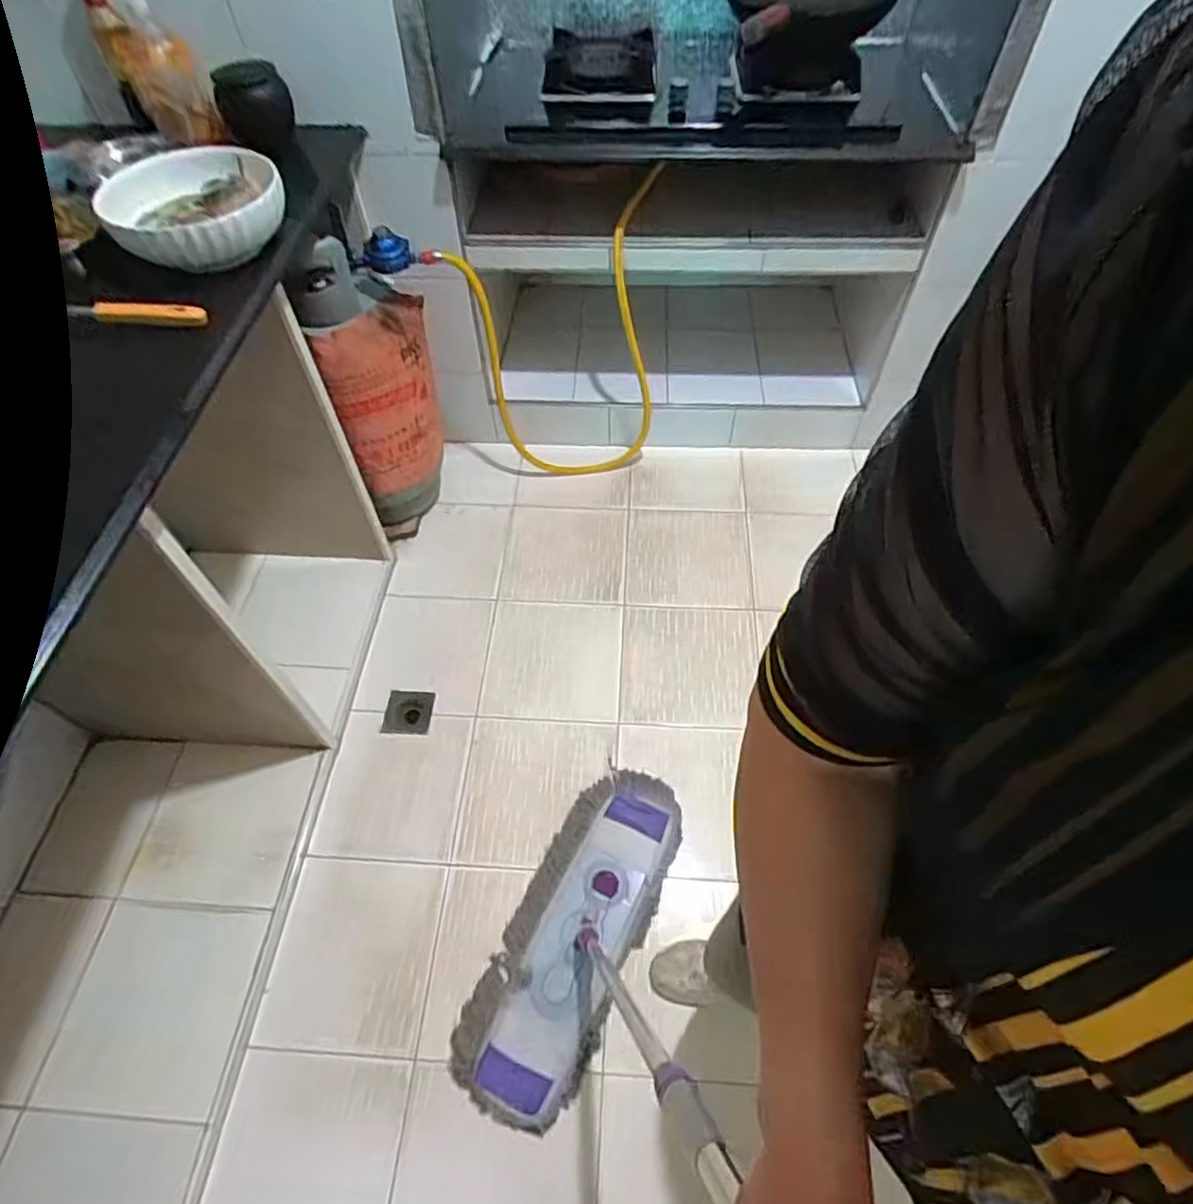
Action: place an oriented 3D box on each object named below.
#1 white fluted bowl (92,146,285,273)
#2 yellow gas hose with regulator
[{"bbox_3d":[-0.572,-0.563,0.997,0.229,0.075,0.232,-1,56,2],"label":"white fluted bowl"},{"bbox_3d":[-0.159,-0.580,1.569,0.560,0.634,0.198,-3,56,0],"label":"yellow gas hose with regulator"}]

